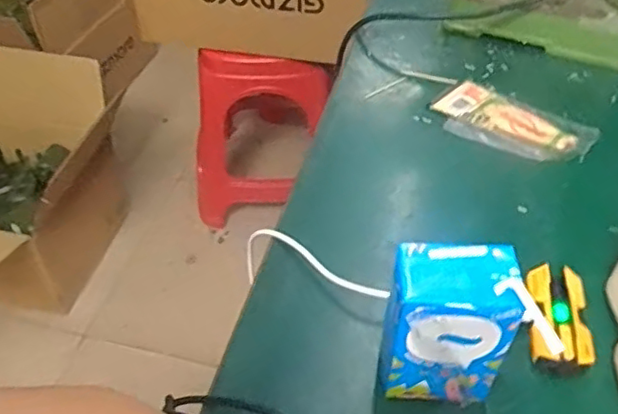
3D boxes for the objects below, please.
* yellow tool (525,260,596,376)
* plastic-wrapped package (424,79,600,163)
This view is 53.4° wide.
[{"bbox_3d":[0.168,0.077,0.418,0.040,0.016,0.078,5,46,4],"label":"yellow tool"},{"bbox_3d":[0.190,-0.079,0.583,0.144,0.008,0.080,32,53,27],"label":"plastic-wrapped package"}]

